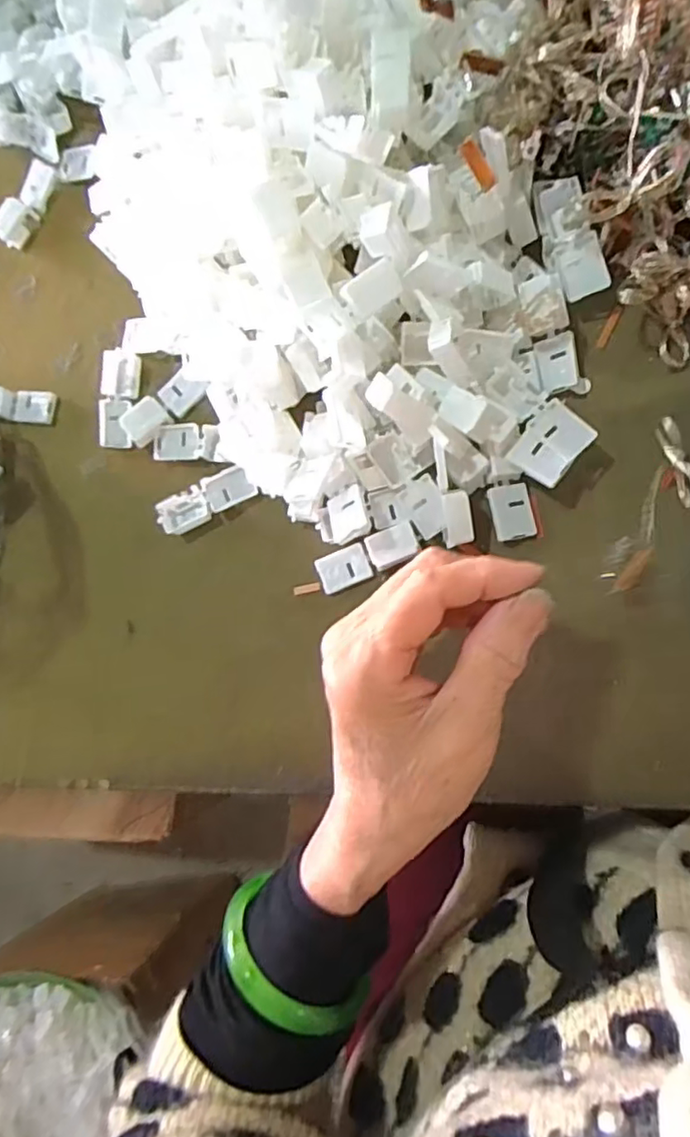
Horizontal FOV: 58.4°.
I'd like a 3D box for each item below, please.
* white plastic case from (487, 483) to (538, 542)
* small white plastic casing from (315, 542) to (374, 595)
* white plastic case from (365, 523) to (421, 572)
[{"bbox_3d":[0.083,-0.028,0.304,0.020,0.004,0.027,-11,82,12],"label":"white plastic case"},{"bbox_3d":[-0.001,0.000,0.321,0.028,0.007,0.020,-23,80,10],"label":"small white plastic casing"},{"bbox_3d":[0.024,-0.011,0.311,0.025,0.008,0.017,-25,80,10],"label":"white plastic case"}]

